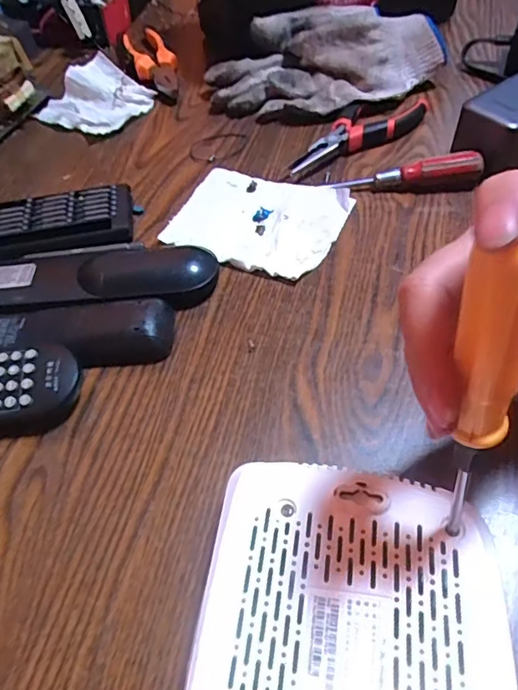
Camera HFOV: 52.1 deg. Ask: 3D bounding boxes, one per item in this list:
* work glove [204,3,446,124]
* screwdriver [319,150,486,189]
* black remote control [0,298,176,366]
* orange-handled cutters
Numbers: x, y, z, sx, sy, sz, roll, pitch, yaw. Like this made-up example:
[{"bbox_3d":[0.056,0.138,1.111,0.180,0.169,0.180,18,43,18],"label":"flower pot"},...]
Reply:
[{"bbox_3d":[0.062,-0.272,0.511,0.212,0.055,0.124,-22,55,-12],"label":"work glove"},{"bbox_3d":[0.115,-0.138,0.425,0.119,0.025,0.021,-3,53,2],"label":"screwdriver"},{"bbox_3d":[-0.130,-0.007,0.346,0.145,0.020,0.040,-5,53,0],"label":"black remote control"},{"bbox_3d":[-0.113,-0.304,0.564,0.042,0.021,0.129,-18,54,-9],"label":"orange-handled cutters"}]

